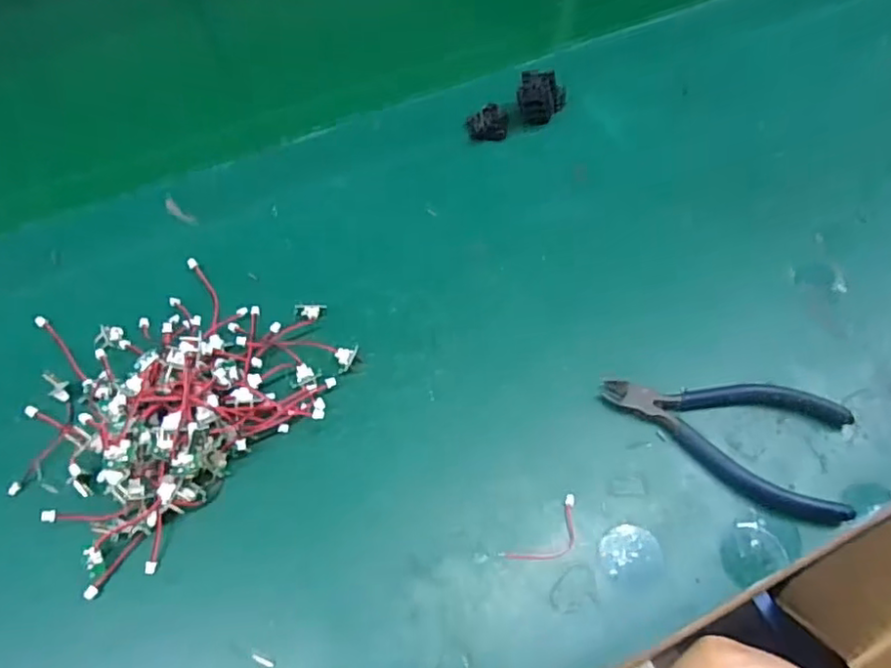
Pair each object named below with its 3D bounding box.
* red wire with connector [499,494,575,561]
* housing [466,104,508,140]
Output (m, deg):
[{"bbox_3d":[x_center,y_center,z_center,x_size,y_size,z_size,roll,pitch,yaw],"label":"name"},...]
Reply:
[{"bbox_3d":[0.047,0.093,0.276,0.043,0.004,0.019,-36,67,-18],"label":"red wire with connector"},{"bbox_3d":[0.027,-0.137,0.397,0.026,0.015,0.019,-2,61,-1],"label":"housing"}]

